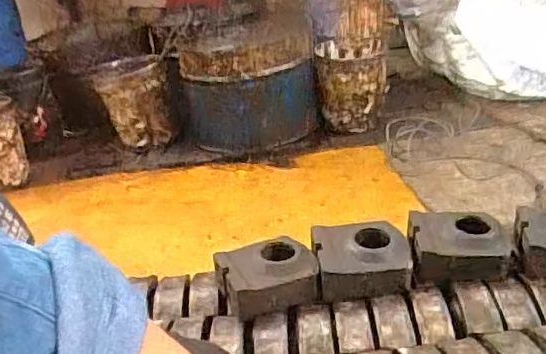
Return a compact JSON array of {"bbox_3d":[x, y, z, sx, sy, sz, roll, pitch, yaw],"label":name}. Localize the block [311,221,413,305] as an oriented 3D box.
[{"bbox_3d":[0.180,0.167,1.168,0.184,0.089,0.161,-7,24,1],"label":"block"}]

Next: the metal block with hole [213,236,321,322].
[{"bbox_3d":[-0.010,0.197,1.160,0.188,0.073,0.155,-13,24,-11],"label":"metal block with hole"}]

